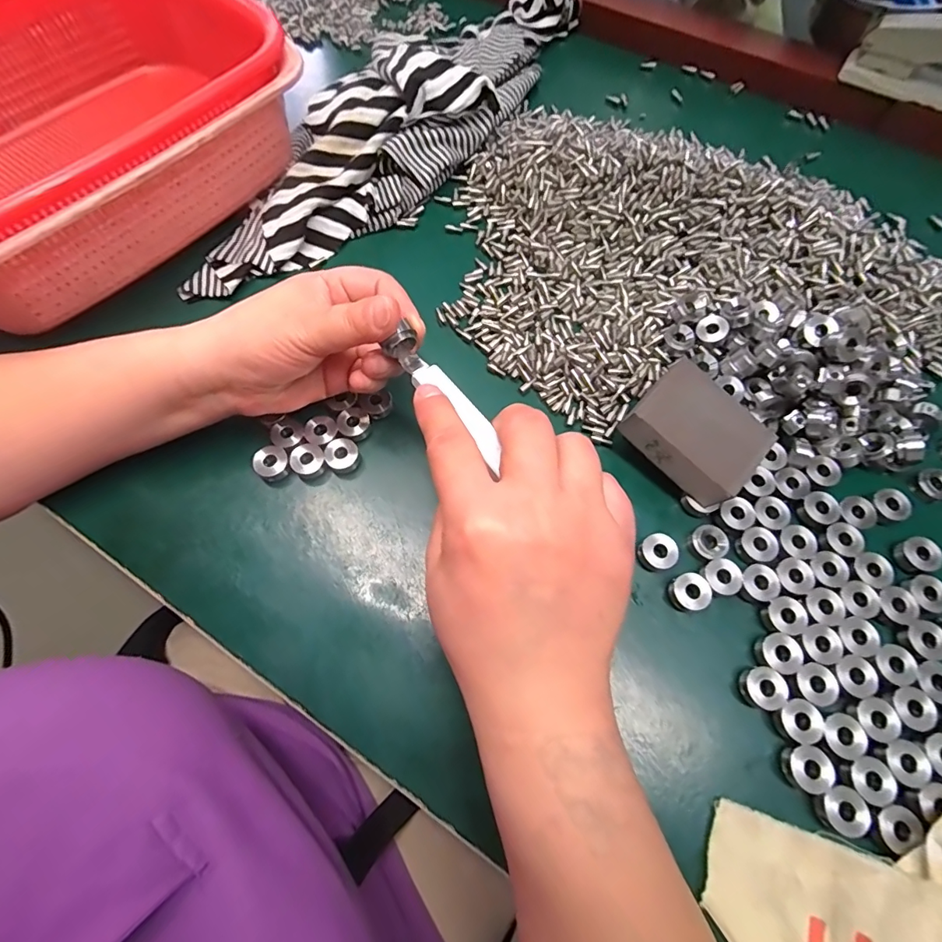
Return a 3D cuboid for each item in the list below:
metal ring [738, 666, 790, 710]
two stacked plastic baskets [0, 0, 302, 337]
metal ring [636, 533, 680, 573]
[{"bbox_3d":[0.147,0.108,0.237,0.018,0.016,0.019,0,69,-1],"label":"metal ring"},{"bbox_3d":[-0.278,-0.229,0.324,0.220,0.078,0.281,37,73,13],"label":"two stacked plastic baskets"},{"bbox_3d":[0.104,0.046,0.265,0.018,0.018,0.019,0,69,-1],"label":"metal ring"}]

